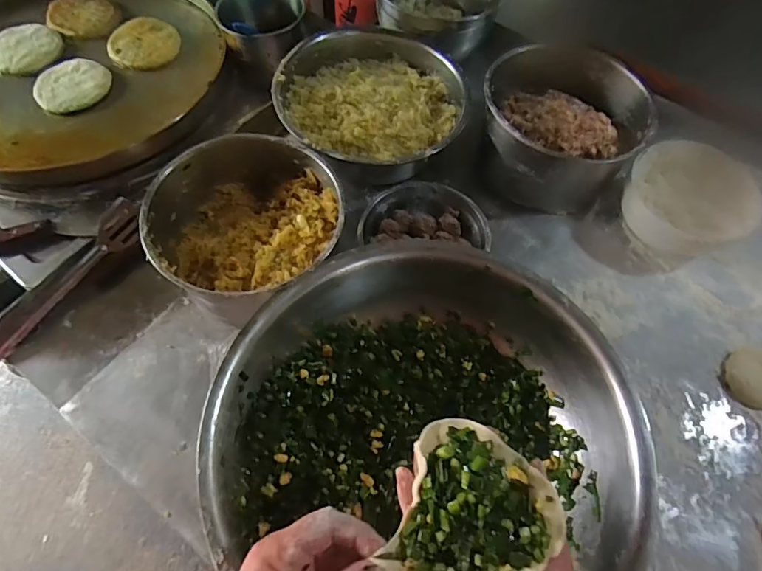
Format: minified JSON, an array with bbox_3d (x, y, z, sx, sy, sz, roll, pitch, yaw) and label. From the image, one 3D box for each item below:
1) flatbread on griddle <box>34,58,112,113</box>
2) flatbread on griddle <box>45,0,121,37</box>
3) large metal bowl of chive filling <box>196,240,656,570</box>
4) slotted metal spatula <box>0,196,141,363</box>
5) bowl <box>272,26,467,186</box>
[{"bbox_3d":[-0.527,-0.343,0.808,0.120,0.031,0.104,-41,71,-20],"label":"flatbread on griddle"},{"bbox_3d":[-0.561,-0.513,0.892,0.124,0.008,0.104,1,73,-10],"label":"flatbread on griddle"},{"bbox_3d":[0.046,0.150,0.466,0.377,0.121,0.357,0,61,-1],"label":"large metal bowl of chive filling"},{"bbox_3d":[-0.384,-0.005,0.560,0.030,0.053,0.242,35,66,17],"label":"slotted metal spatula"},{"bbox_3d":[-0.014,-0.253,0.681,0.247,0.095,0.260,1,63,-2],"label":"bowl"}]

